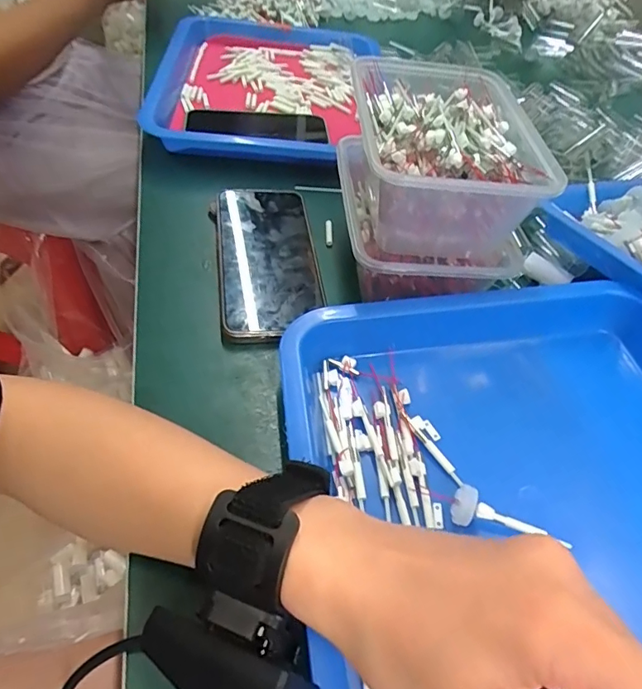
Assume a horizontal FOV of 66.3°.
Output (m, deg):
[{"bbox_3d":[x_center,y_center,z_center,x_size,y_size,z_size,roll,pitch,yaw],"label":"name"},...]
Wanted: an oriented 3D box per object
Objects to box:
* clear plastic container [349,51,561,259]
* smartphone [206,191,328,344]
[{"bbox_3d":[0.085,-0.134,0.355,0.118,0.071,0.171,2,50,-6],"label":"clear plastic container"},{"bbox_3d":[-0.043,-0.072,0.389,0.079,0.014,0.165,-5,53,-13],"label":"smartphone"}]

